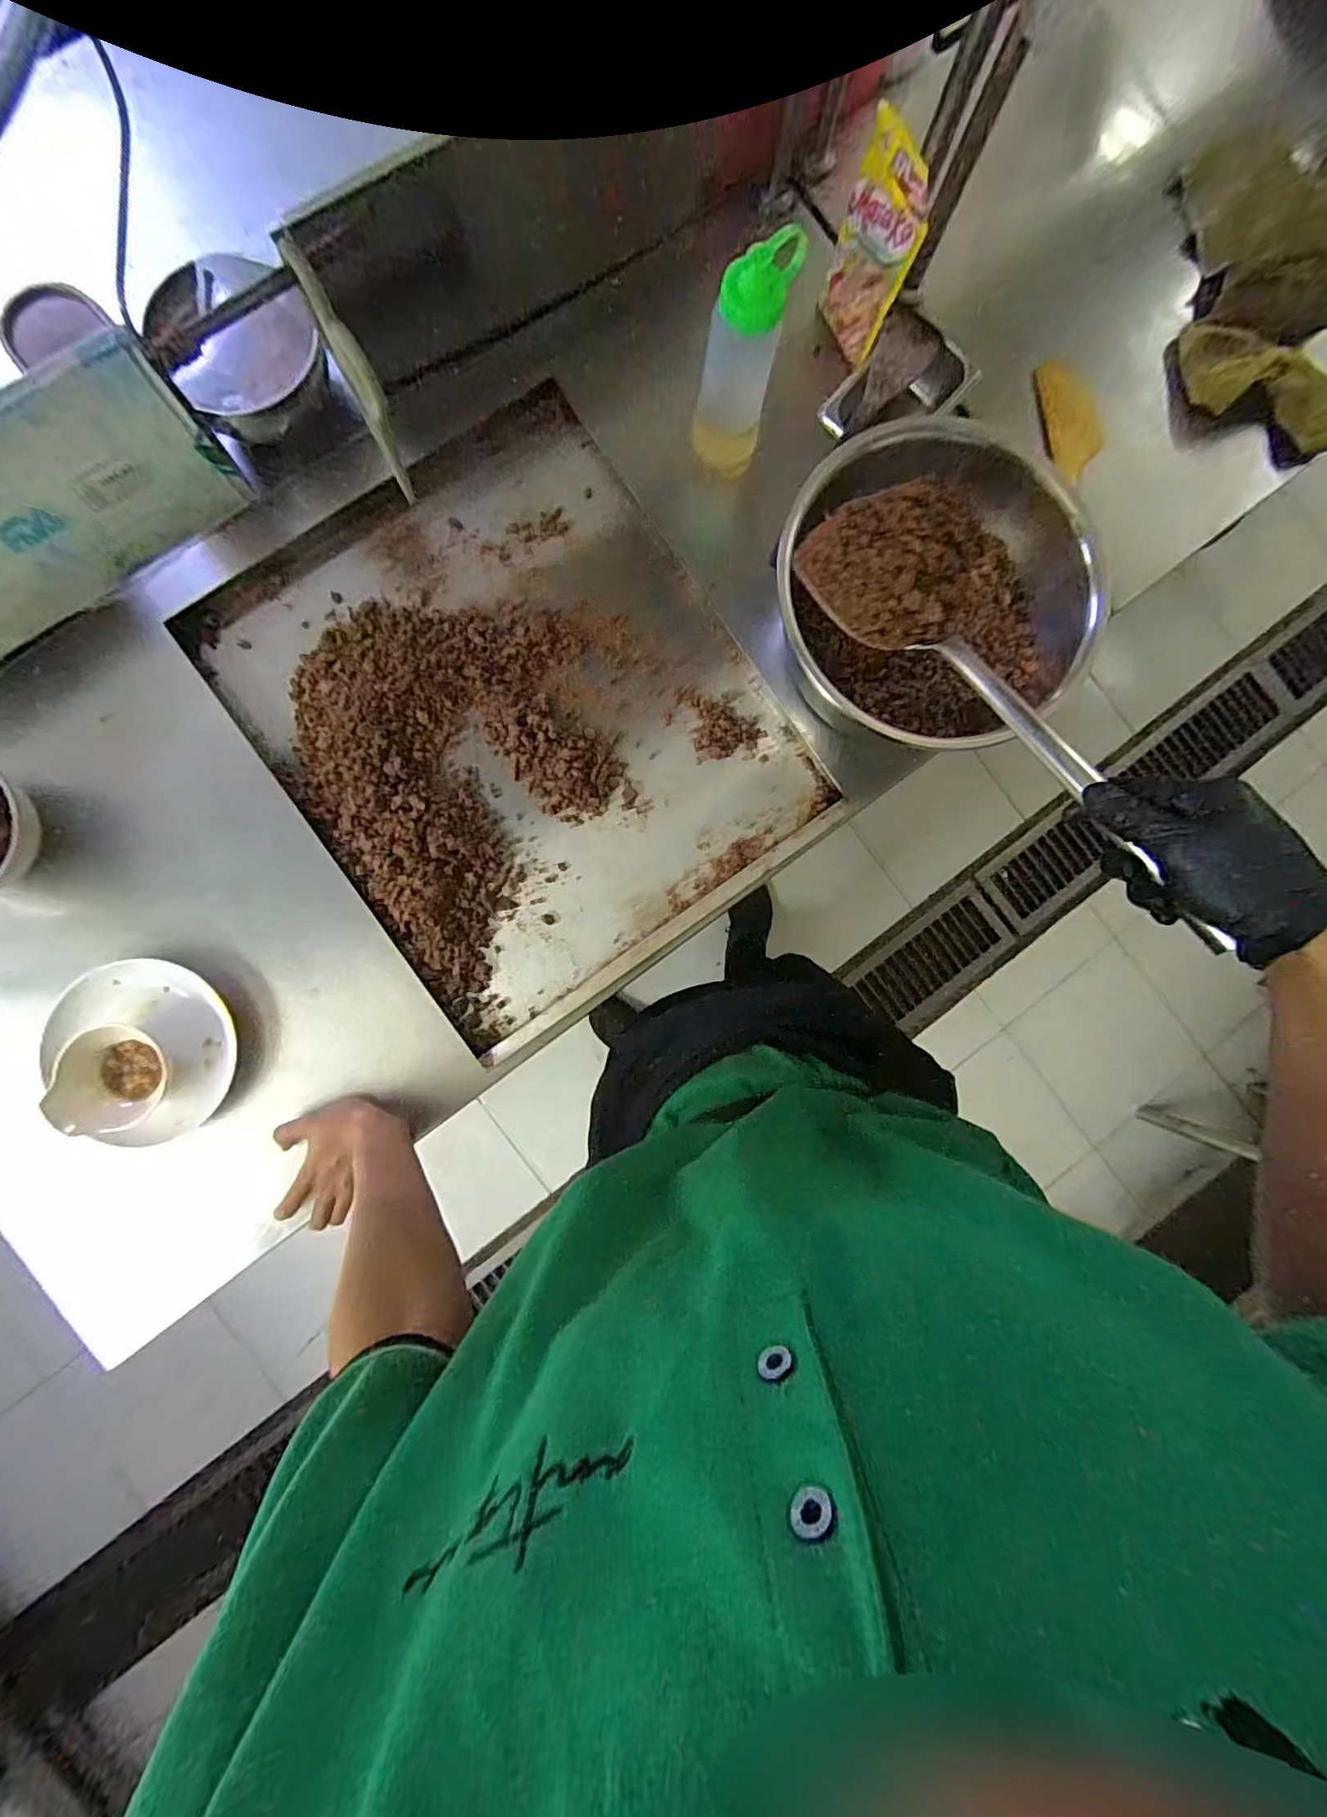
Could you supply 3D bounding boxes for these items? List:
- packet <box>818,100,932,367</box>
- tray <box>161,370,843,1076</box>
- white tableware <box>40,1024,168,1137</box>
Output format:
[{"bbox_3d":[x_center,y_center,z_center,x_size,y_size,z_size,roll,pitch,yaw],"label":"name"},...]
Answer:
[{"bbox_3d":[0.225,-0.726,0.646,0.022,0.164,0.125,-14,64,-19],"label":"packet"},{"bbox_3d":[-0.169,-0.229,0.672,0.514,0.039,0.626,-35,90,-5],"label":"tray"},{"bbox_3d":[-0.574,0.175,0.615,0.100,0.054,0.106,-13,88,-5],"label":"white tableware"}]

